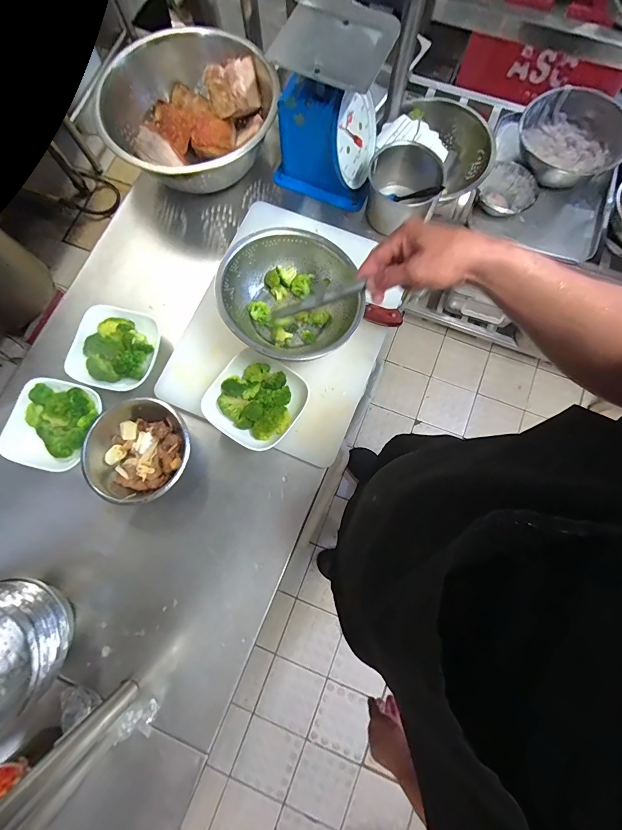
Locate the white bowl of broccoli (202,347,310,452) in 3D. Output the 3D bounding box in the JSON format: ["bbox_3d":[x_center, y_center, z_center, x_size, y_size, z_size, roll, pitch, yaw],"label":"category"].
[{"bbox_3d":[-0.092,-0.025,0.615,0.149,0.058,0.147,35,81,8],"label":"white bowl of broccoli"}]

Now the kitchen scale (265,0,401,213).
[{"bbox_3d":[0.040,-0.539,0.652,0.177,0.226,0.146,28,80,7],"label":"kitchen scale"}]

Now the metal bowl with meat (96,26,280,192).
[{"bbox_3d":[-0.222,-0.549,0.699,0.293,0.148,0.266,-9,78,-1],"label":"metal bowl with meat"}]

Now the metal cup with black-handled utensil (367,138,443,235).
[{"bbox_3d":[0.172,-0.424,0.686,0.126,0.090,0.133,0,78,1],"label":"metal cup with black-handled utensil"}]

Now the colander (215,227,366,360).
[{"bbox_3d":[-0.033,-0.198,0.594,0.220,0.093,0.202,0,78,1],"label":"colander"}]

